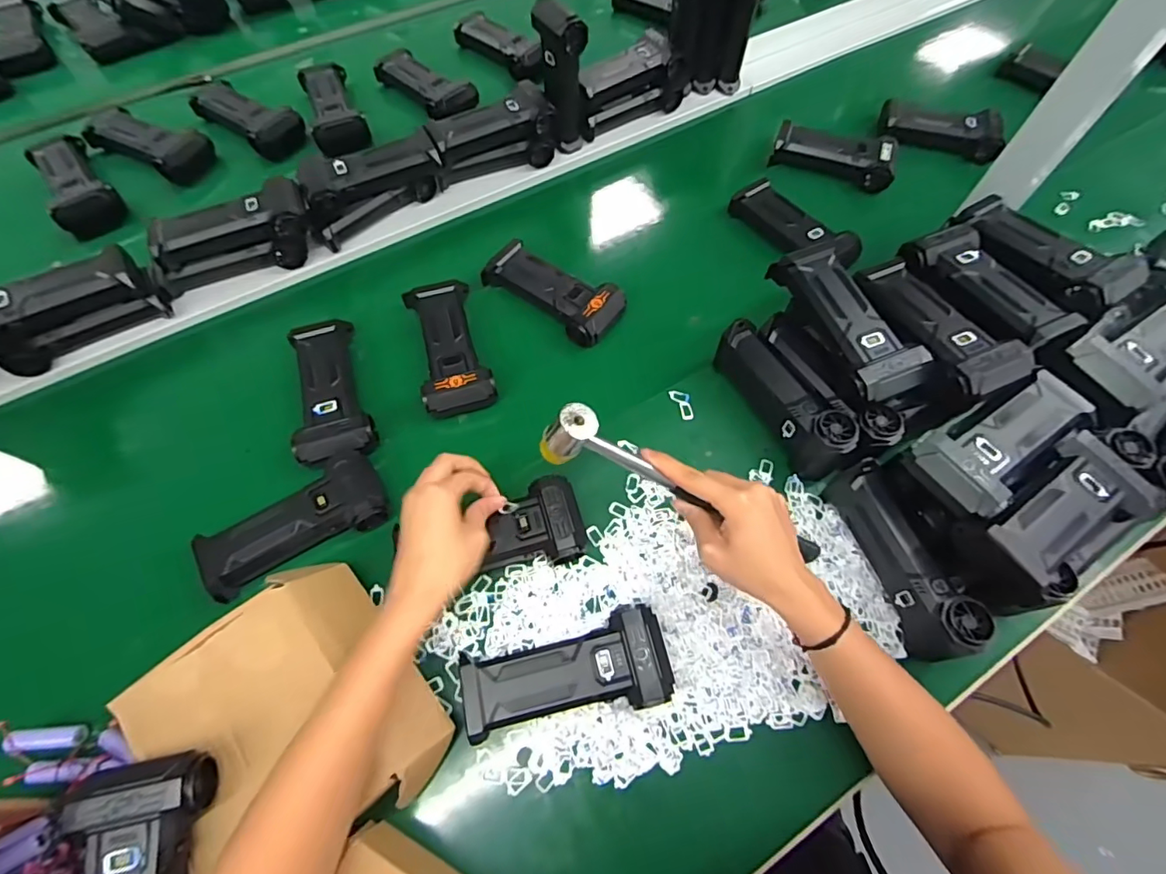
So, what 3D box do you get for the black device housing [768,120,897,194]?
[{"bbox_3d":[0.335,-0.366,0.699,0.159,0.040,0.055,18,65,8],"label":"black device housing"}]

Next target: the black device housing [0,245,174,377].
[{"bbox_3d":[-0.524,-0.129,0.544,0.160,0.071,0.054,-33,69,-15],"label":"black device housing"}]

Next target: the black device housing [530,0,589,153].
[{"bbox_3d":[-0.025,-0.439,0.653,0.052,0.144,0.062,-14,65,-7],"label":"black device housing"}]

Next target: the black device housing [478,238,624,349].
[{"bbox_3d":[-0.034,-0.164,0.596,0.159,0.034,0.068,33,68,14],"label":"black device housing"}]

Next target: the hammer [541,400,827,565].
[{"bbox_3d":[0.076,0.039,0.413,0.225,0.047,0.032,26,66,-4],"label":"hammer"}]

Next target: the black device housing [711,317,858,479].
[{"bbox_3d":[0.188,-0.038,0.502,0.047,0.066,0.158,-26,67,-12],"label":"black device housing"}]

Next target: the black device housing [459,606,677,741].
[{"bbox_3d":[-0.012,0.180,0.411,0.153,0.035,0.066,-11,65,-6],"label":"black device housing"}]

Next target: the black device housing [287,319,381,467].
[{"bbox_3d":[-0.254,-0.046,0.537,0.072,0.033,0.165,-14,65,-7],"label":"black device housing"}]

